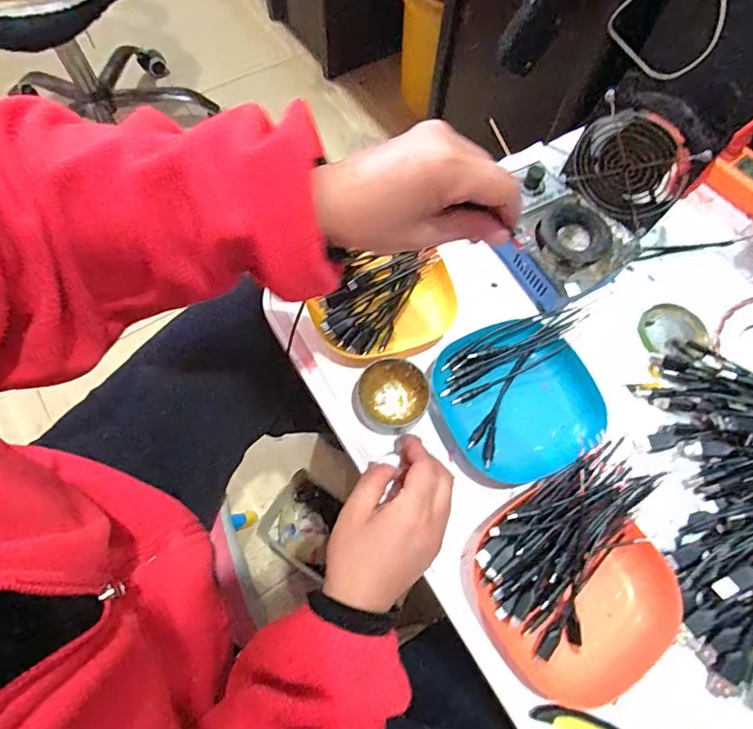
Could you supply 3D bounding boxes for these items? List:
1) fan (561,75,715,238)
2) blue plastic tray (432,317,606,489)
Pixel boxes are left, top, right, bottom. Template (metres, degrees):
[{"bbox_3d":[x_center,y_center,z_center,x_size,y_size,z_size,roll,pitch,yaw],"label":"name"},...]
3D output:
[{"bbox_3d":[0.266,-0.210,0.502,0.053,0.110,0.119,-40,74,-17],"label":"fan"},{"bbox_3d":[0.127,0.030,0.434,0.131,0.026,0.135,-20,69,-11],"label":"blue plastic tray"}]

